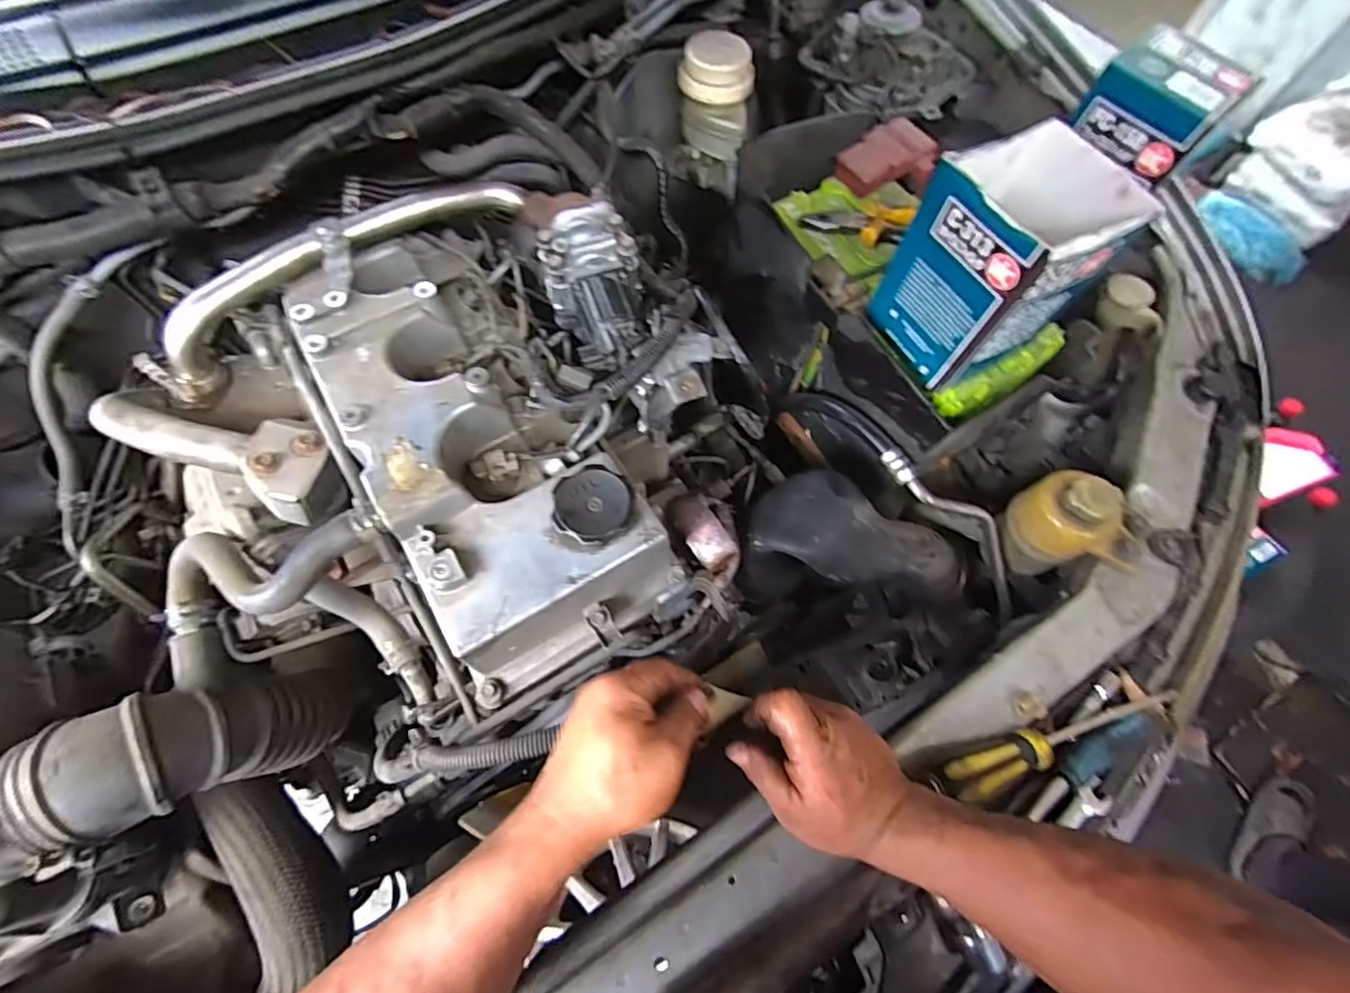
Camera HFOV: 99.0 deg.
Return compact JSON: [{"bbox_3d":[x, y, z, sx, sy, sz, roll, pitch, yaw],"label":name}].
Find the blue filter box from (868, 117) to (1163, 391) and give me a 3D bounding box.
[{"bbox_3d":[0.263,-0.189,0.476,0.119,0.155,0.114,-26,70,-13],"label":"blue filter box"}]

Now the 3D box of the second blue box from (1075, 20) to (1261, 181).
[{"bbox_3d":[0.424,-0.343,0.499,0.101,0.057,0.099,-38,73,-17],"label":"second blue box"}]

